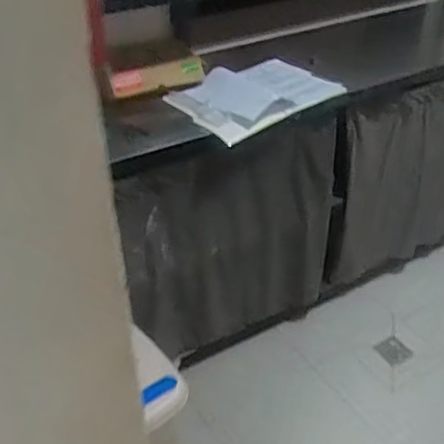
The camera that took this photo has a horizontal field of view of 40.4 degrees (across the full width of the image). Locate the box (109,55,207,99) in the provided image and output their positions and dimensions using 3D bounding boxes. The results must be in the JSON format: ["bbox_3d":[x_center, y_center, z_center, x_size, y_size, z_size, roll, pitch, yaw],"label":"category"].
[{"bbox_3d":[-0.159,-0.366,1.533,0.255,0.066,0.033,-22,40,-25],"label":"box"}]

